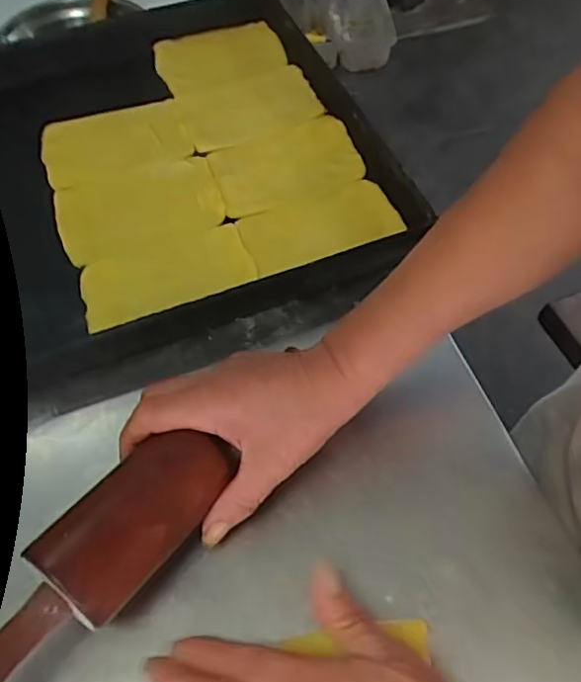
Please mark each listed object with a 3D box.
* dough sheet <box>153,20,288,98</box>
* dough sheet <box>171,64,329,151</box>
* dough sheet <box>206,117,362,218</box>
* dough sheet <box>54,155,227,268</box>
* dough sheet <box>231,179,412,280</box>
[{"bbox_3d":[-0.075,-0.310,0.647,0.130,0.018,0.090,-21,58,-12],"label":"dough sheet"},{"bbox_3d":[-0.041,-0.242,0.614,0.142,0.007,0.088,-23,58,-13],"label":"dough sheet"},{"bbox_3d":[-0.004,-0.170,0.575,0.141,0.013,0.085,-23,58,-13],"label":"dough sheet"},{"bbox_3d":[-0.138,-0.123,0.547,0.144,0.022,0.096,-18,57,-10],"label":"dough sheet"},{"bbox_3d":[0.028,-0.101,0.536,0.135,0.016,0.079,-19,58,-10],"label":"dough sheet"}]

